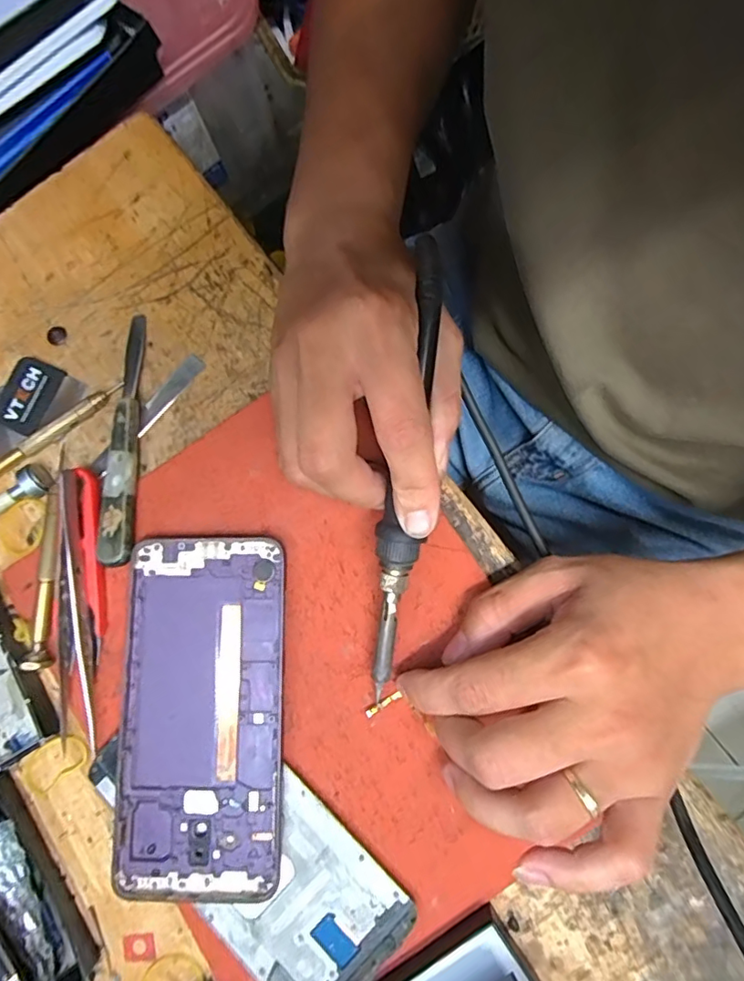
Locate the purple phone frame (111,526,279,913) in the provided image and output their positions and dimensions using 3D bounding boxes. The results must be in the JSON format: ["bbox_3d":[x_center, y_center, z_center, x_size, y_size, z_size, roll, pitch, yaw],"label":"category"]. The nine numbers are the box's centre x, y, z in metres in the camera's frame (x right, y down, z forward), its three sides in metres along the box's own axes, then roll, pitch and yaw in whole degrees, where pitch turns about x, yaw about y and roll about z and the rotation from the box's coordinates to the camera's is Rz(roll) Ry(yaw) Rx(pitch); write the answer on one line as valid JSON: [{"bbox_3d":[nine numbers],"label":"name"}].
[{"bbox_3d":[-0.078,0.101,0.250,0.072,0.009,0.158,-1,82,3],"label":"purple phone frame"}]

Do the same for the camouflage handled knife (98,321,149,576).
[{"bbox_3d":[-0.128,-0.029,0.280,0.016,0.008,0.132,-3,82,3],"label":"camouflage handled knife"}]

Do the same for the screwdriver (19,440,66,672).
[{"bbox_3d":[-0.159,0.030,0.271,0.013,0.013,0.112,-1,82,3],"label":"screwdriver"}]

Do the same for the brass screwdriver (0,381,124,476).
[{"bbox_3d":[-0.176,-0.026,0.283,0.101,0.005,0.012,-40,82,-3],"label":"brass screwdriver"}]

